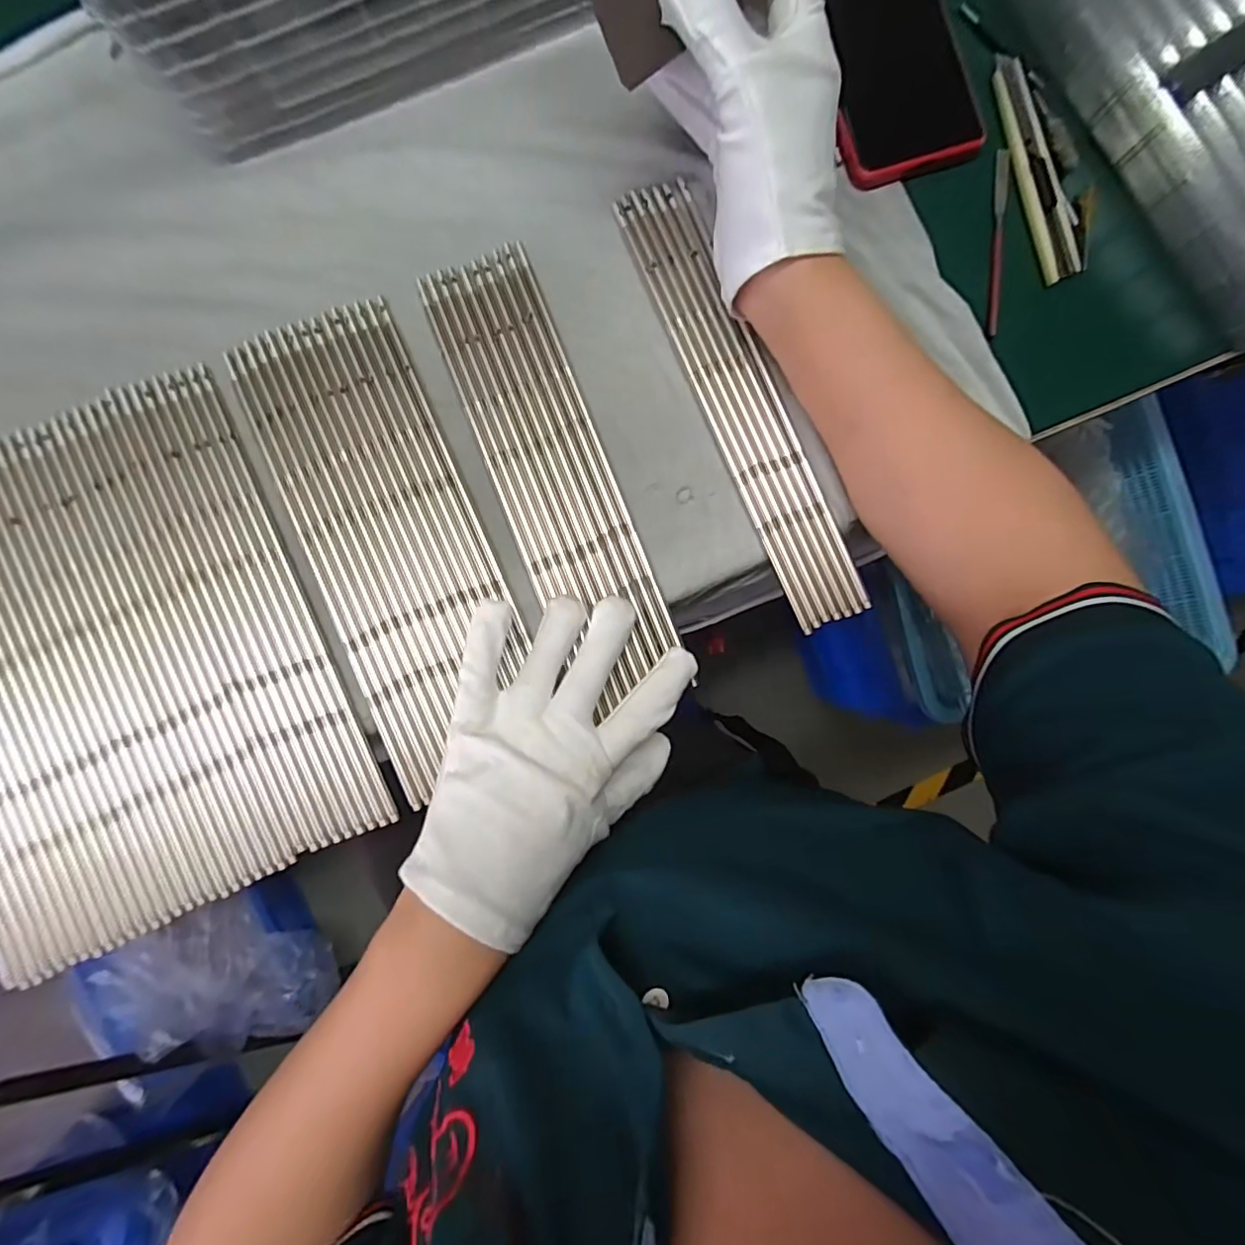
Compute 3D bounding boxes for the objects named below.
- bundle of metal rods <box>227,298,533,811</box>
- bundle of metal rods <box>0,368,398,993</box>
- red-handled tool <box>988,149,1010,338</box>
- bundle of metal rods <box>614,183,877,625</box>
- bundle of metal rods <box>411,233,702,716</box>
[{"bbox_3d":[-0.120,-0.040,0.296,0.097,0.004,0.245,-17,89,-2],"label":"bundle of metal rods"},{"bbox_3d":[-0.256,0.024,0.284,0.192,0.017,0.251,-23,91,-4],"label":"bundle of metal rods"},{"bbox_3d":[0.212,-0.214,0.317,0.007,0.004,0.106,4,90,-2],"label":"red-handled tool"},{"bbox_3d":[0.066,-0.118,0.305,0.040,0.004,0.251,-24,90,-2],"label":"bundle of metal rods"},{"bbox_3d":[-0.037,-0.079,0.300,0.060,0.004,0.240,-23,90,-2],"label":"bundle of metal rods"}]

